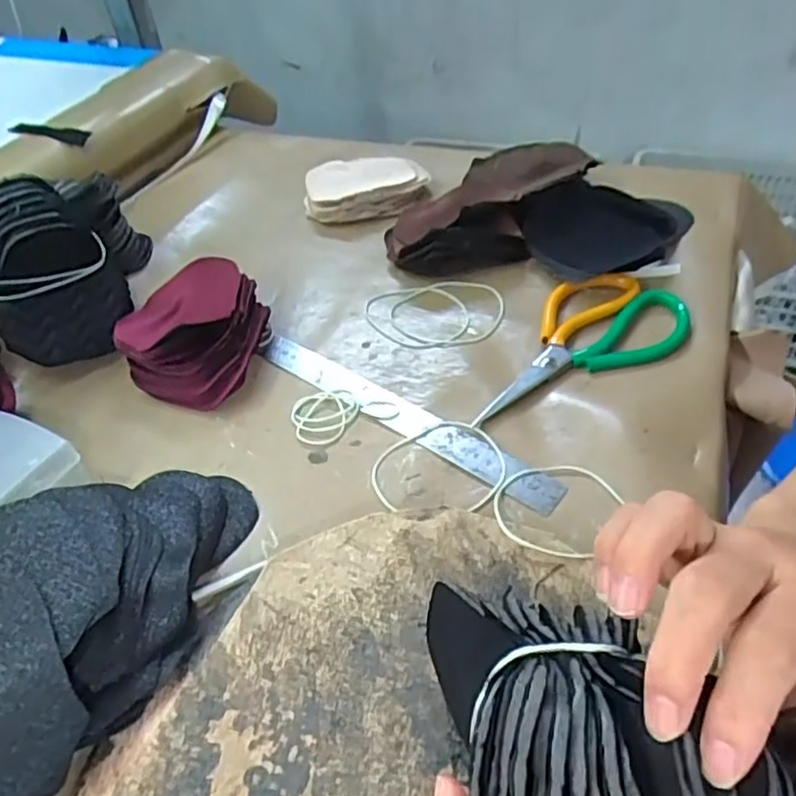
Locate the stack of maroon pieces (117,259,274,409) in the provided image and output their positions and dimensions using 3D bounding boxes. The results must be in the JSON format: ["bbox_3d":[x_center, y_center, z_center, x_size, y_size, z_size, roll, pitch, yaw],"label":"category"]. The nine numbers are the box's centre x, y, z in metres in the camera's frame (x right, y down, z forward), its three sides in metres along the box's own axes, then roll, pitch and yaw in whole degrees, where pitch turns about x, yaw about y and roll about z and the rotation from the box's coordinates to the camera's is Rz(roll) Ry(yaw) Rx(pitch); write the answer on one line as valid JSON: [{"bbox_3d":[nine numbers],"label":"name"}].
[{"bbox_3d":[-0.150,-0.053,0.504,0.101,0.046,0.120,8,47,15],"label":"stack of maroon pieces"}]

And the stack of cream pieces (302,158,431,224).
[{"bbox_3d":[-0.030,-0.202,0.655,0.123,0.031,0.071,-13,45,-5],"label":"stack of cream pieces"}]

